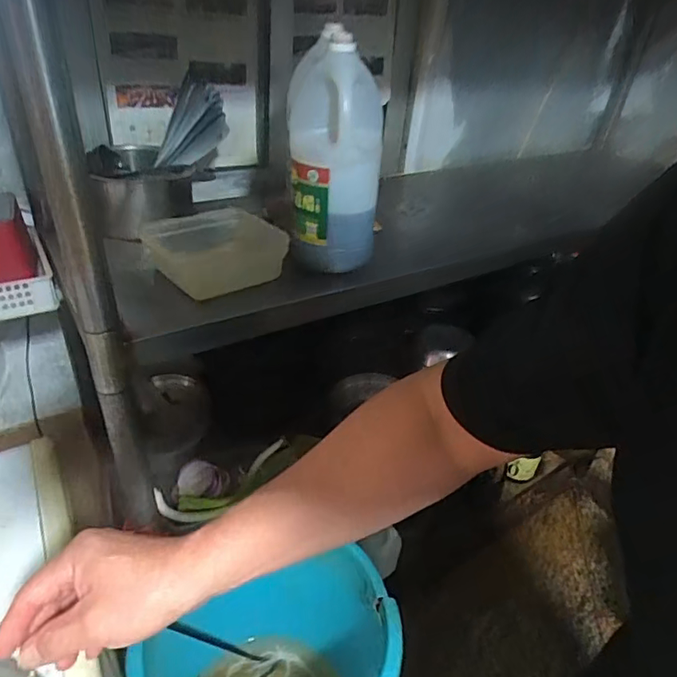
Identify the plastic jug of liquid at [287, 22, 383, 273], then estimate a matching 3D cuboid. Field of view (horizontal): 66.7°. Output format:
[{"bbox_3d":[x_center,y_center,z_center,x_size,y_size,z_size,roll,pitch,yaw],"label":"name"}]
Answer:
[{"bbox_3d":[-0.001,-0.239,0.683,0.113,0.289,0.103,4,34,-3],"label":"plastic jug of liquid"}]

